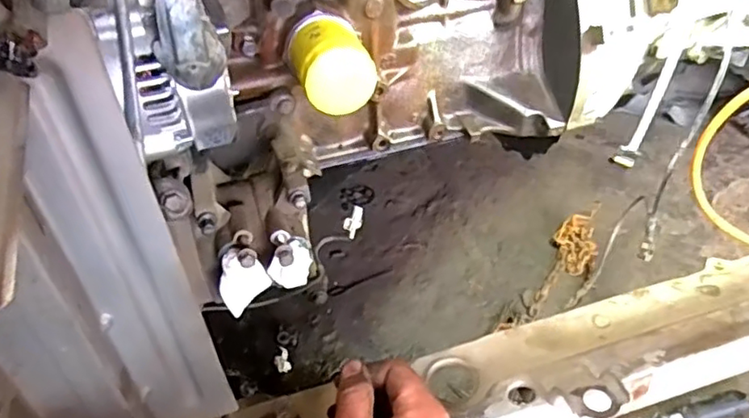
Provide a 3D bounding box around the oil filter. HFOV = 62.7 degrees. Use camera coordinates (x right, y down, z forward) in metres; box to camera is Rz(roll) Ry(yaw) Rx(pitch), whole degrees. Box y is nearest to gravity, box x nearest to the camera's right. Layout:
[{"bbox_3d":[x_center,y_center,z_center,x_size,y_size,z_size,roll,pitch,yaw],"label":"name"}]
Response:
[{"bbox_3d":[-0.039,-0.133,0.553,0.070,0.054,0.085,-16,47,-13],"label":"oil filter"}]

